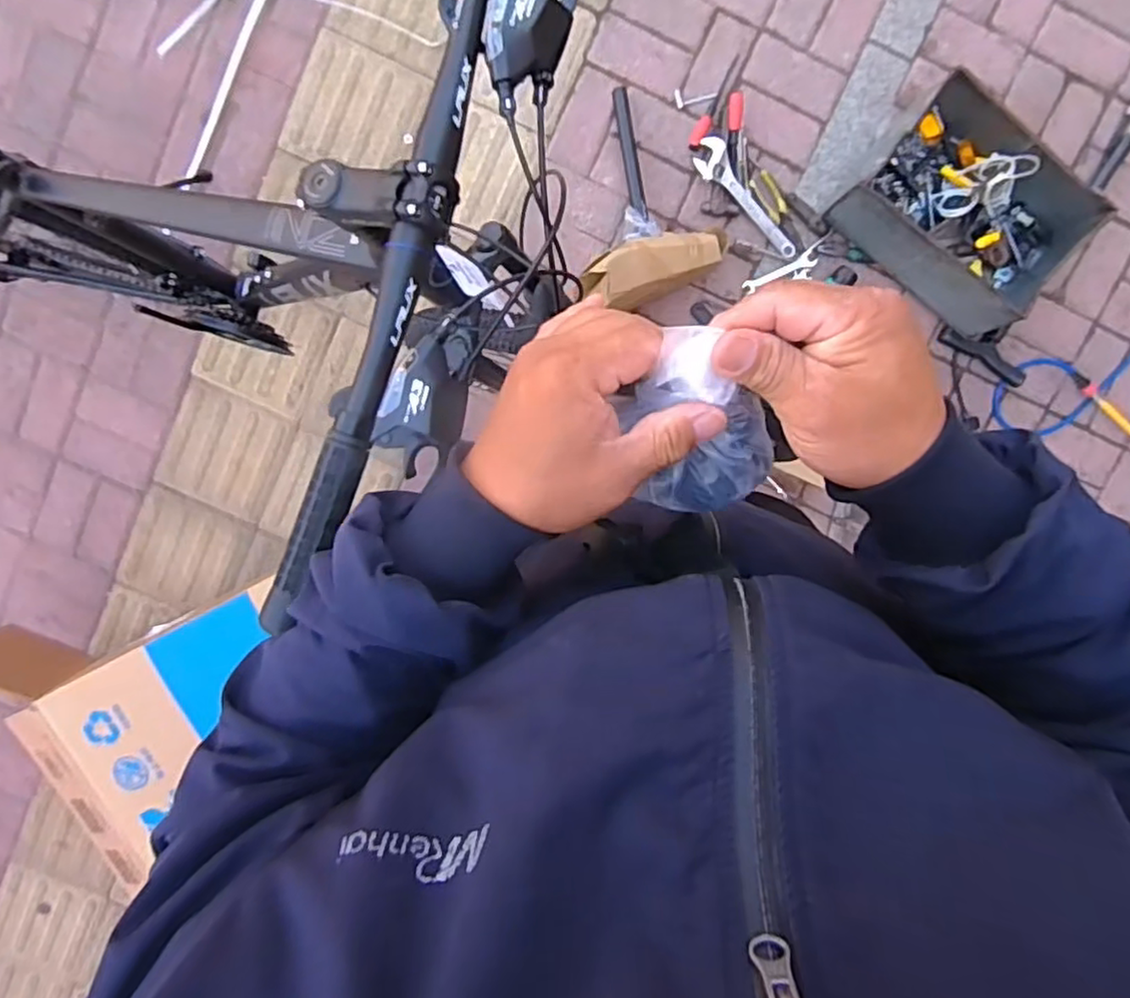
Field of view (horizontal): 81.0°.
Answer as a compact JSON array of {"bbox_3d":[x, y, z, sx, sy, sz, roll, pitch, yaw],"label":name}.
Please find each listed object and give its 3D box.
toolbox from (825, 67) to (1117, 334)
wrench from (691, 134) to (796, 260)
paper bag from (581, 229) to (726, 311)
[{"bbox_3d":[0.778,-0.539,1.267,0.417,0.139,0.305,38,97,-7],"label":"toolbox"},{"bbox_3d":[0.364,-0.599,1.329,0.067,0.020,0.284,-43,98,6],"label":"wrench"},{"bbox_3d":[0.187,-0.456,1.318,0.328,0.138,0.125,-24,100,-20],"label":"paper bag"}]

